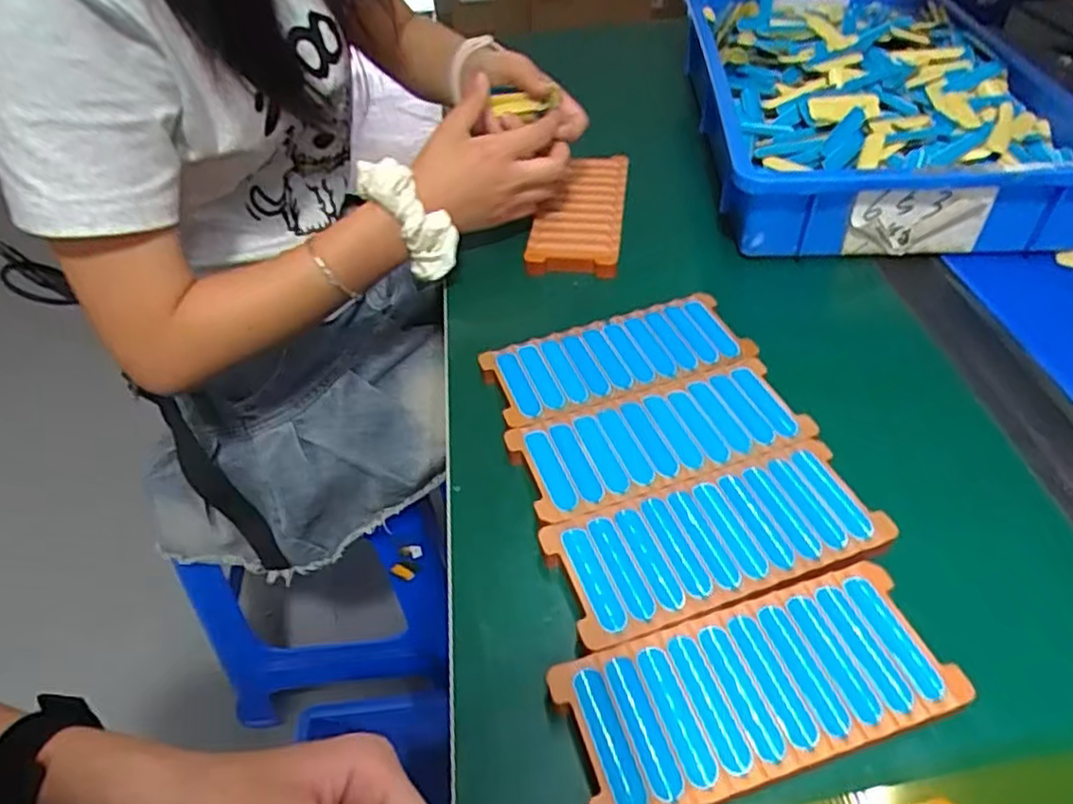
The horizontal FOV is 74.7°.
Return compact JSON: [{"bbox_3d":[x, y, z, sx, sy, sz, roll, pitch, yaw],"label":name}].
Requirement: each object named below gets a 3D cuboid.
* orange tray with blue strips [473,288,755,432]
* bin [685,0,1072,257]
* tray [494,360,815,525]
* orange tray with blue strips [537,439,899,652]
[{"bbox_3d":[0.055,-0.030,0.484,0.174,0.012,0.074,-16,47,-11],"label":"orange tray with blue strips"},{"bbox_3d":[0.308,-0.282,0.679,0.293,0.093,0.418,0,46,4],"label":"bin"},{"bbox_3d":[0.074,0.020,0.429,0.171,0.010,0.074,-16,47,-11],"label":"tray"},{"bbox_3d":[0.094,0.071,0.373,0.168,0.005,0.075,-16,47,-11],"label":"orange tray with blue strips"}]

